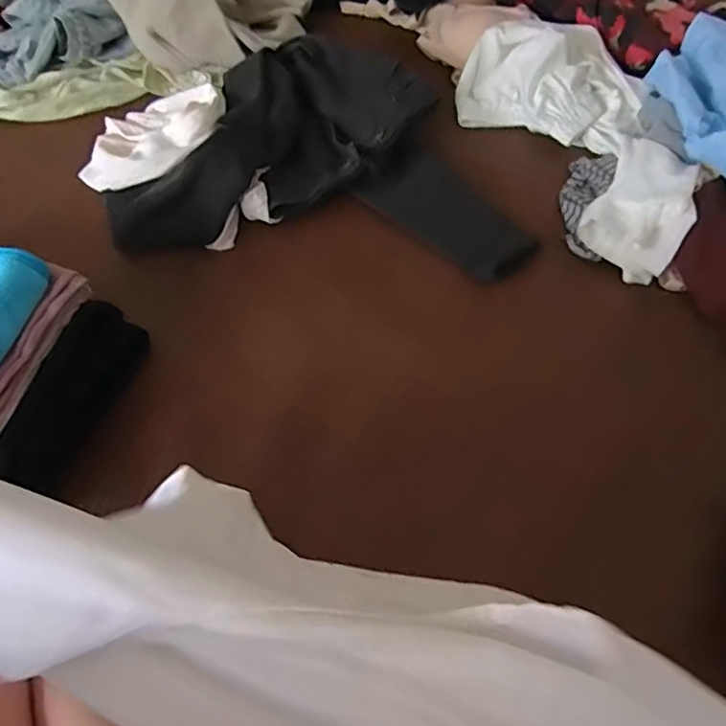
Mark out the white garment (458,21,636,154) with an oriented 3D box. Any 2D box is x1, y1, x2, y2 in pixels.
[{"bbox_3d":[0.299,-0.450,0.893,0.268,0.104,0.232,19,60,13],"label":"white garment"}]

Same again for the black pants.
[{"bbox_3d":[-0.044,-0.322,0.814,0.547,0.114,0.398,5,58,4],"label":"black pants"}]

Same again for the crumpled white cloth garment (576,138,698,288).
[{"bbox_3d":[0.366,-0.203,0.729,0.116,0.085,0.162,30,63,18],"label":"crumpled white cloth garment"}]

